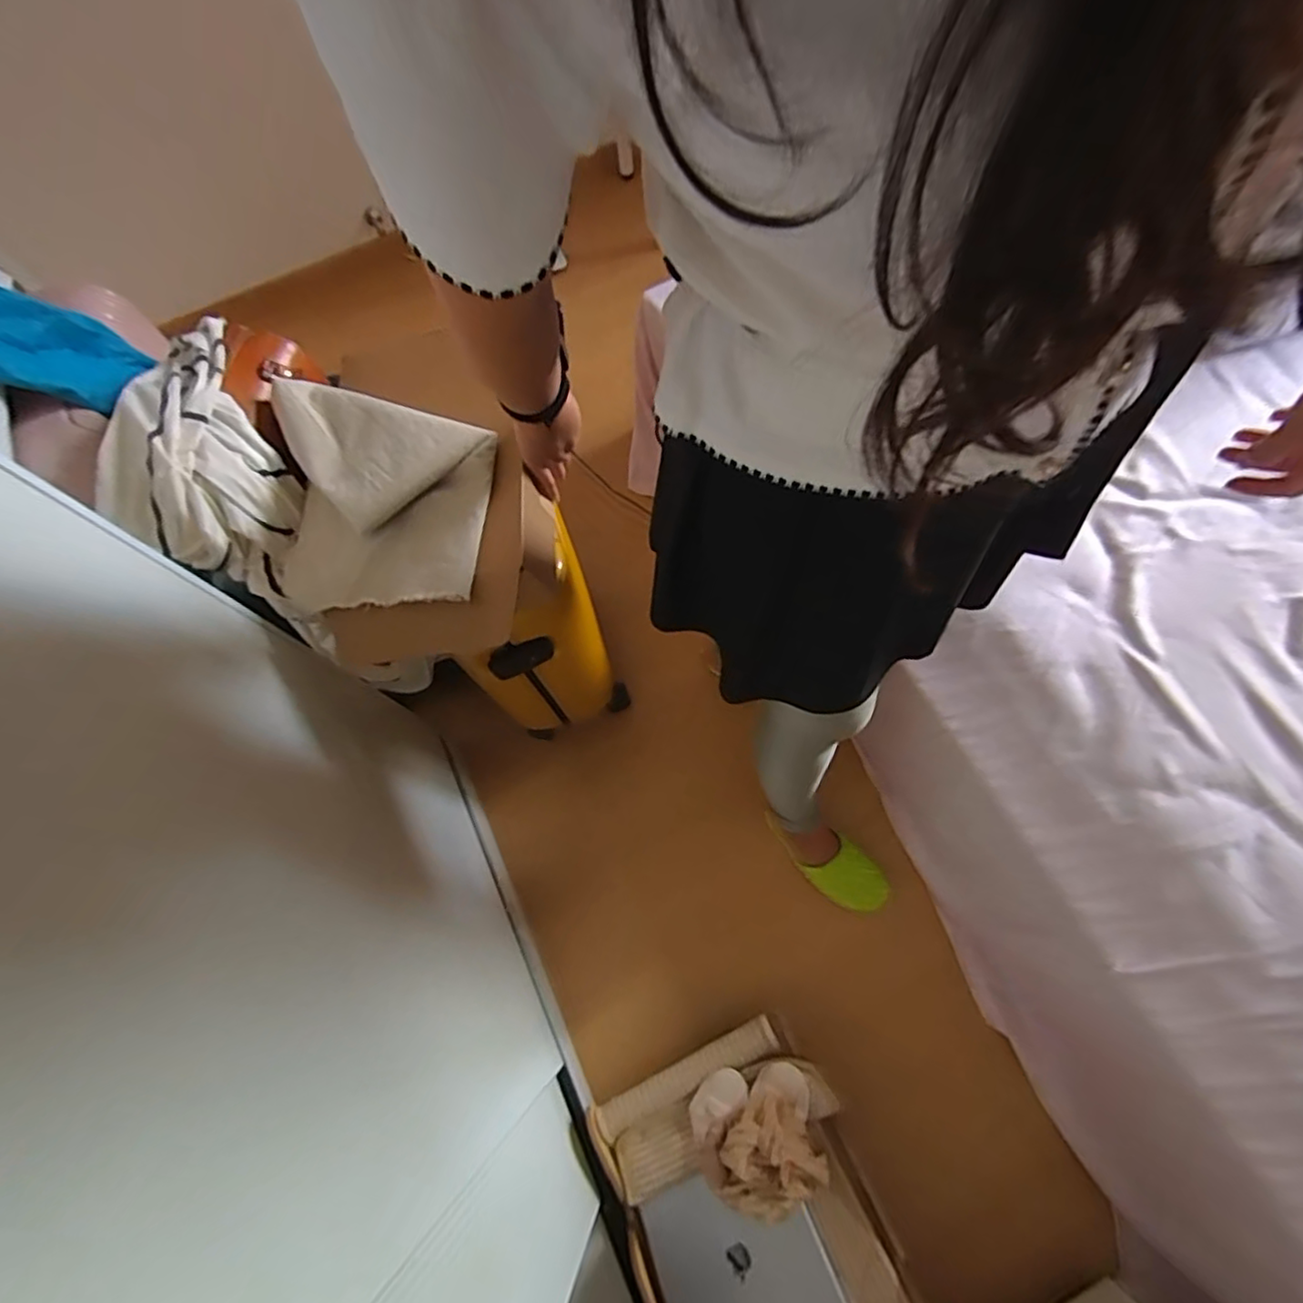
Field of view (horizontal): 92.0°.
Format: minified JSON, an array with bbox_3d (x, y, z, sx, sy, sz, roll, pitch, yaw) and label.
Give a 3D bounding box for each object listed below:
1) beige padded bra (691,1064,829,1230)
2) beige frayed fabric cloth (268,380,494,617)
[{"bbox_3d":[0.149,0.685,0.883,0.169,0.055,0.165,0,69,1],"label":"beige padded bra"},{"bbox_3d":[-0.316,-0.191,0.709,0.268,0.047,0.283,-2,79,15],"label":"beige frayed fabric cloth"}]

